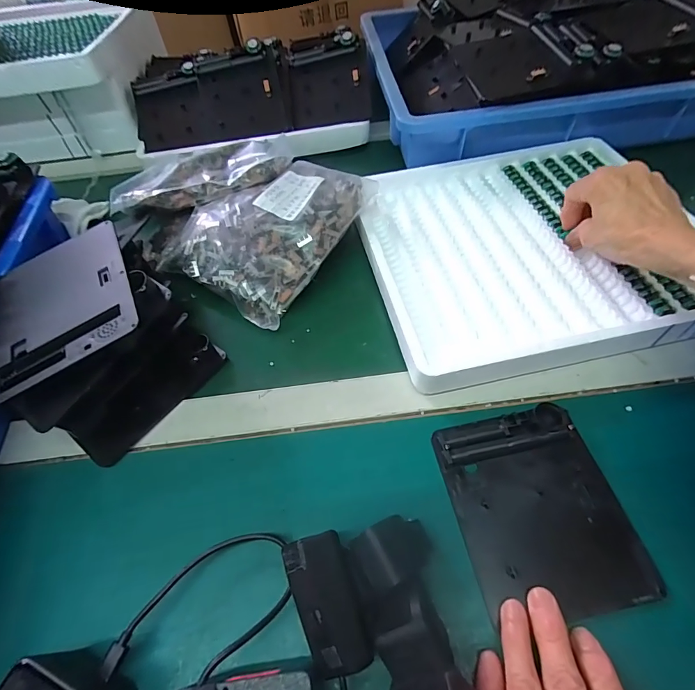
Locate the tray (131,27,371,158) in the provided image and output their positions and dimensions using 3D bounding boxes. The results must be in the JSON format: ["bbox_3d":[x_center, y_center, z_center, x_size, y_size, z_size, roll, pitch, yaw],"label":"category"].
[{"bbox_3d":[-0.137,-0.349,0.542,0.335,0.087,0.174,-5,53,2],"label":"tray"}]

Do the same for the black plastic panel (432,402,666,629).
[{"bbox_3d":[0.133,0.111,0.268,0.110,0.014,0.127,-11,58,-3],"label":"black plastic panel"}]

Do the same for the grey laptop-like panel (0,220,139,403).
[{"bbox_3d":[-0.223,-0.034,0.299,0.112,0.005,0.134,-29,59,-2],"label":"grey laptop-like panel"}]

